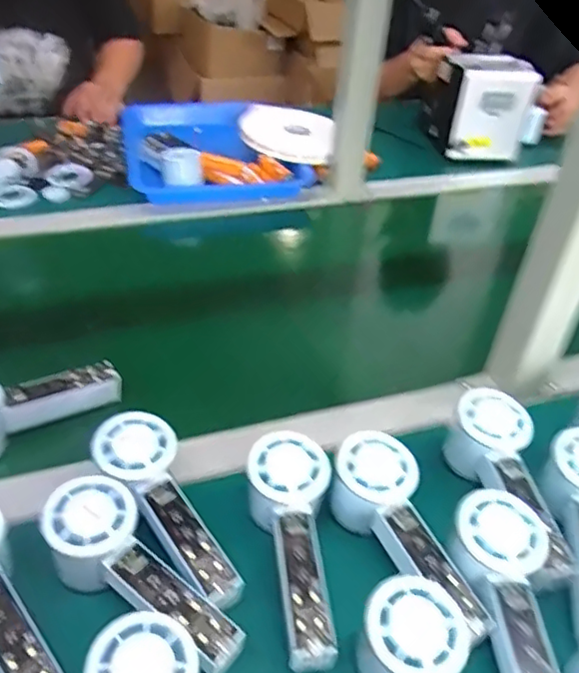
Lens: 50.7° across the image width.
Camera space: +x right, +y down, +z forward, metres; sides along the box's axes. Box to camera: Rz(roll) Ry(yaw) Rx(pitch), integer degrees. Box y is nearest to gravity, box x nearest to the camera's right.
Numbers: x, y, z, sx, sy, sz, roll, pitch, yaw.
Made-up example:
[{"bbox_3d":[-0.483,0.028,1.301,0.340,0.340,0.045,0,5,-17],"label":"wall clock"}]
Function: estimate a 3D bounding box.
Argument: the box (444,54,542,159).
[{"bbox_3d":[0.334,-0.397,1.050,0.130,0.137,0.123,5,39,0],"label":"box"}]

